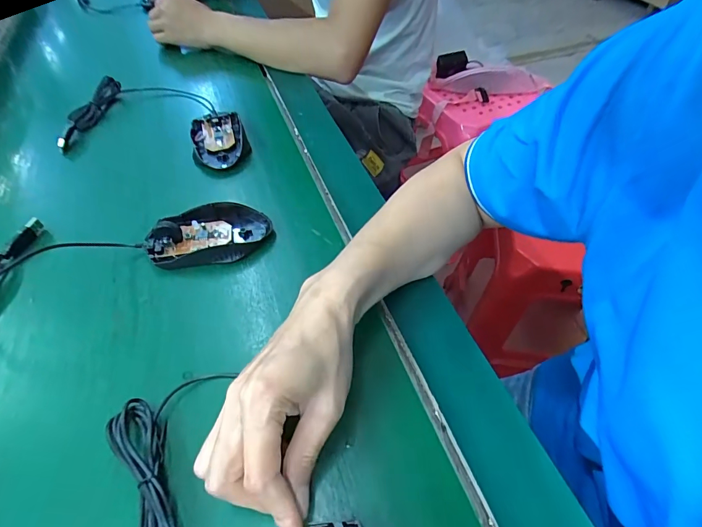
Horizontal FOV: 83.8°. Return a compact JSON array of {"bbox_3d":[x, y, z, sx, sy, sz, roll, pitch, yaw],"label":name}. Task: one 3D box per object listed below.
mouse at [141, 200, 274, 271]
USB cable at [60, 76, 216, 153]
[{"bbox_3d":[-0.136,-0.028,0.370,0.111,0.025,0.065,-3,50,-2],"label":"mouse"},{"bbox_3d":[-0.298,-0.224,0.540,0.199,0.031,0.131,-24,52,-17],"label":"USB cable"}]

